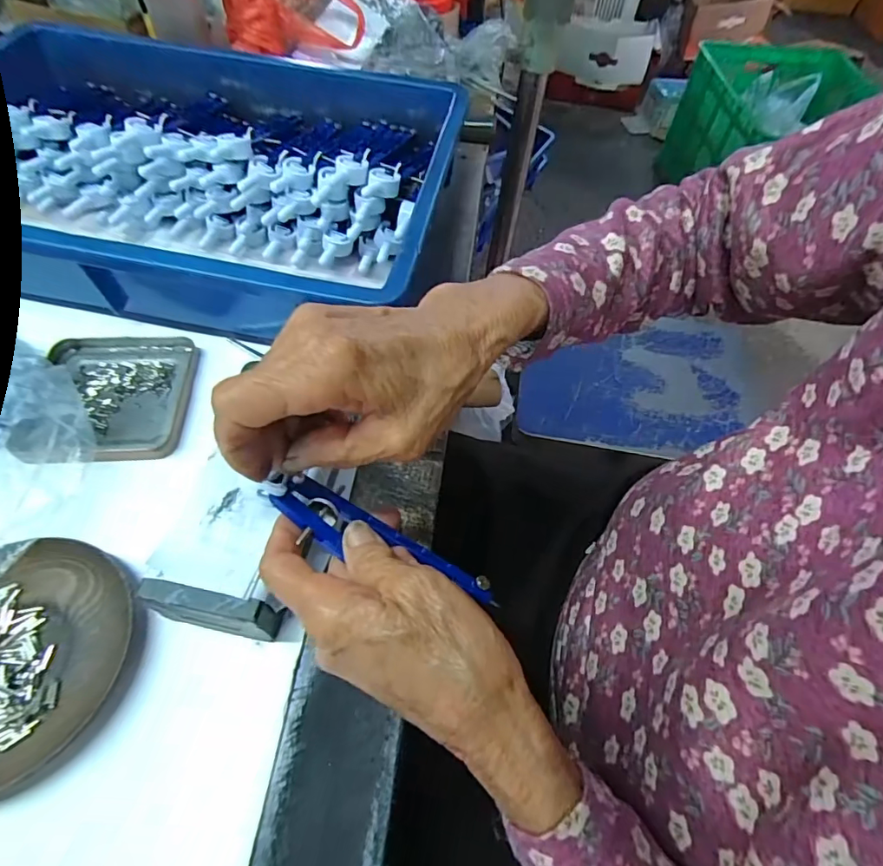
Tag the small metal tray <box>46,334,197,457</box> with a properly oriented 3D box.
[{"bbox_3d":[-0.219,-0.026,0.338,0.096,0.006,0.104,-4,57,-6],"label":"small metal tray"}]

